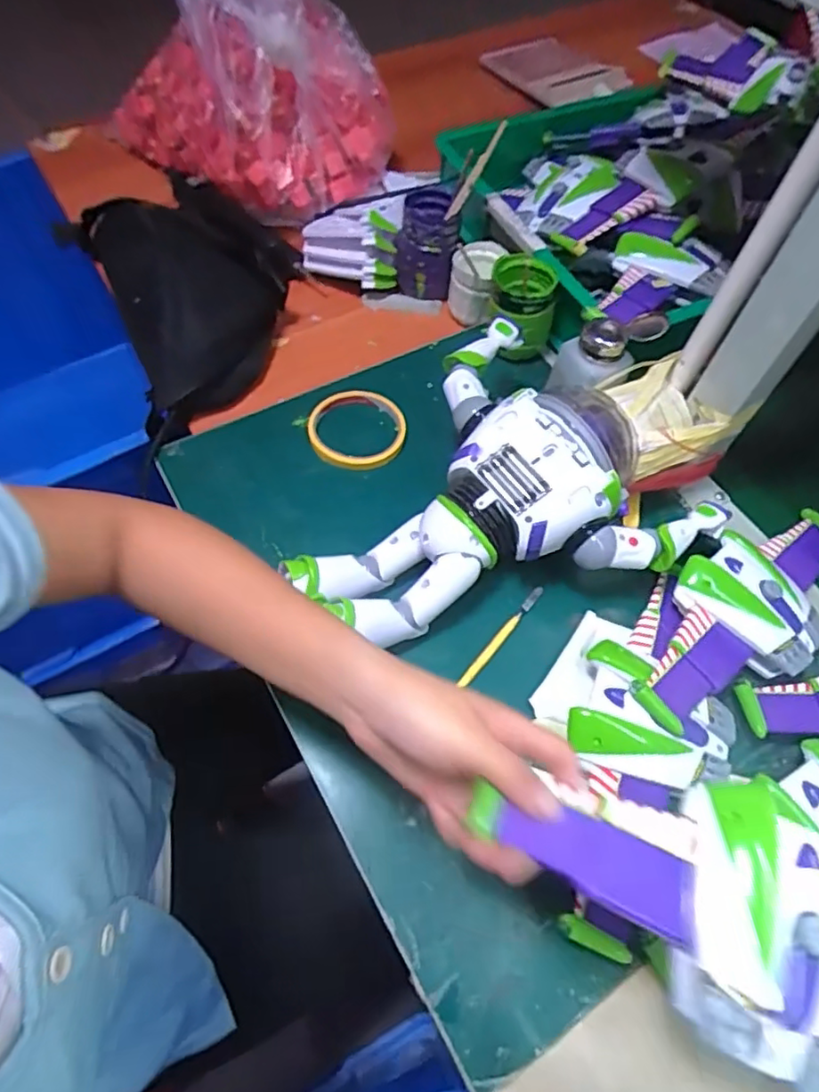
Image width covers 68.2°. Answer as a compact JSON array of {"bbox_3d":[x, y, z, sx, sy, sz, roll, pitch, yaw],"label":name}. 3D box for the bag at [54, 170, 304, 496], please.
[{"bbox_3d":[-0.228,-0.297,0.644,0.215,0.081,0.335,-23,63,-15],"label":"bag"}]

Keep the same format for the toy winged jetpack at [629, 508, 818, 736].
[{"bbox_3d":[0.273,0.047,0.484,0.284,0.049,0.110,-33,66,-19],"label":"toy winged jetpack"}]

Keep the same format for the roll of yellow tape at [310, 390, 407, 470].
[{"bbox_3d":[-0.049,-0.109,0.567,0.089,0.014,0.084,1,60,-2],"label":"roll of yellow tape"}]

